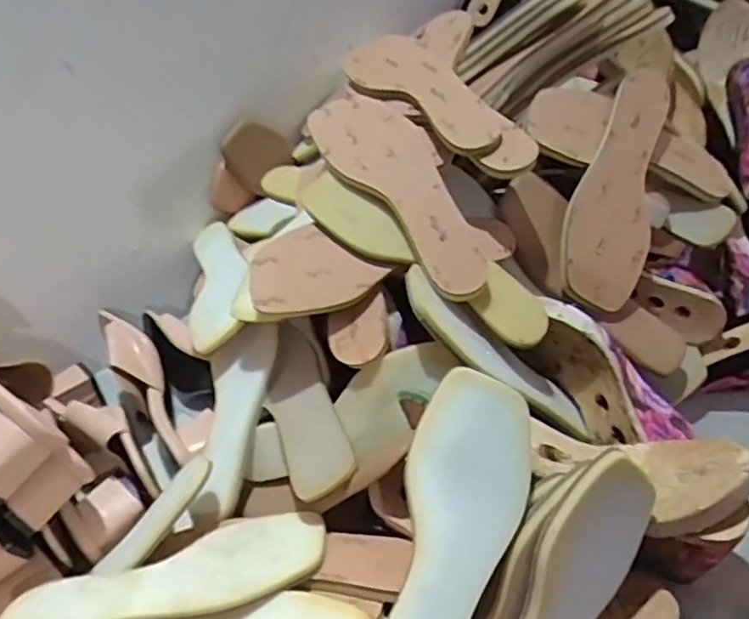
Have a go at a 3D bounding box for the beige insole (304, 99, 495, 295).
[{"bbox_3d":[0.028,-0.112,0.566,0.082,0.028,0.232,-26,68,-22],"label":"beige insole"}]

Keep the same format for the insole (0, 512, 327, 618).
[{"bbox_3d":[-0.155,0.209,0.475,0.238,0.011,0.078,-14,24,-15],"label":"insole"}]

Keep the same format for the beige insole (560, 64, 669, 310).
[{"bbox_3d":[0.243,-0.130,0.613,0.026,0.101,0.247,-4,64,60],"label":"beige insole"}]

